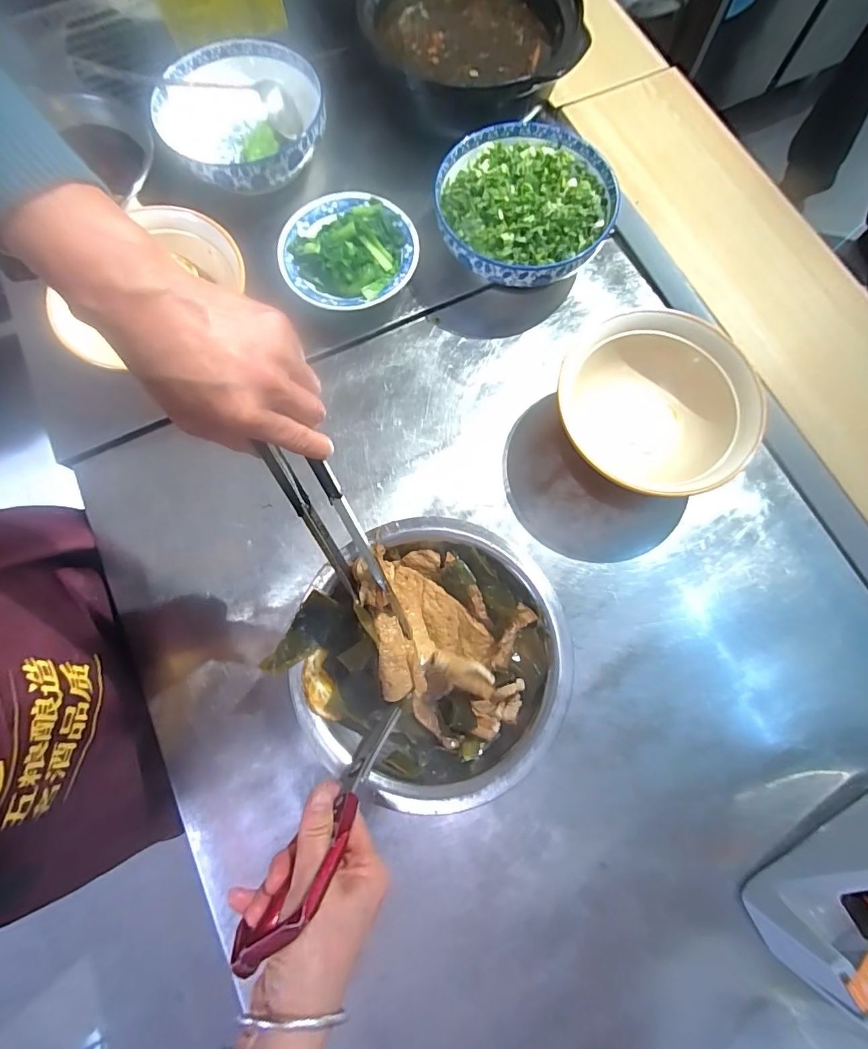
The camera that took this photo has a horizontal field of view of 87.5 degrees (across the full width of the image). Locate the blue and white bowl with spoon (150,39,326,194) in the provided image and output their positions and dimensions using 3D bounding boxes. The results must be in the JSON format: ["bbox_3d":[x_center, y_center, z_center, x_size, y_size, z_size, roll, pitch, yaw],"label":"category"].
[{"bbox_3d":[-0.250,-0.543,0.614,0.212,0.067,0.215,0,76,0],"label":"blue and white bowl with spoon"}]

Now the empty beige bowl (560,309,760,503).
[{"bbox_3d":[0.245,-0.129,0.506,0.193,0.082,0.204,0,76,0],"label":"empty beige bowl"}]

